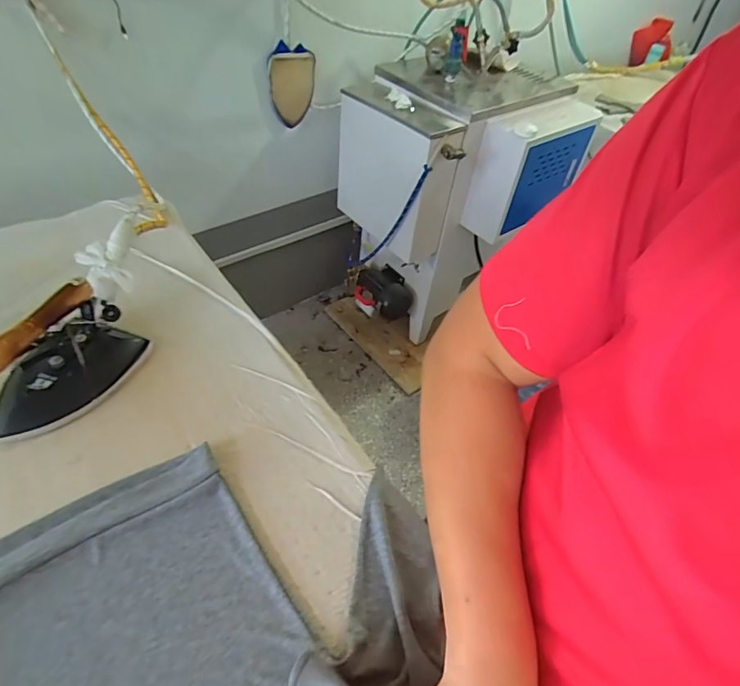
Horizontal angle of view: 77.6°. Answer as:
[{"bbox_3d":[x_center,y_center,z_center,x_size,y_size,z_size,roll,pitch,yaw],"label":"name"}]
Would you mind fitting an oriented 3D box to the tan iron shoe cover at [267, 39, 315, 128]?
[{"bbox_3d":[-0.178,-0.589,1.056,0.106,0.250,0.017,-18,78,-13],"label":"tan iron shoe cover"}]

